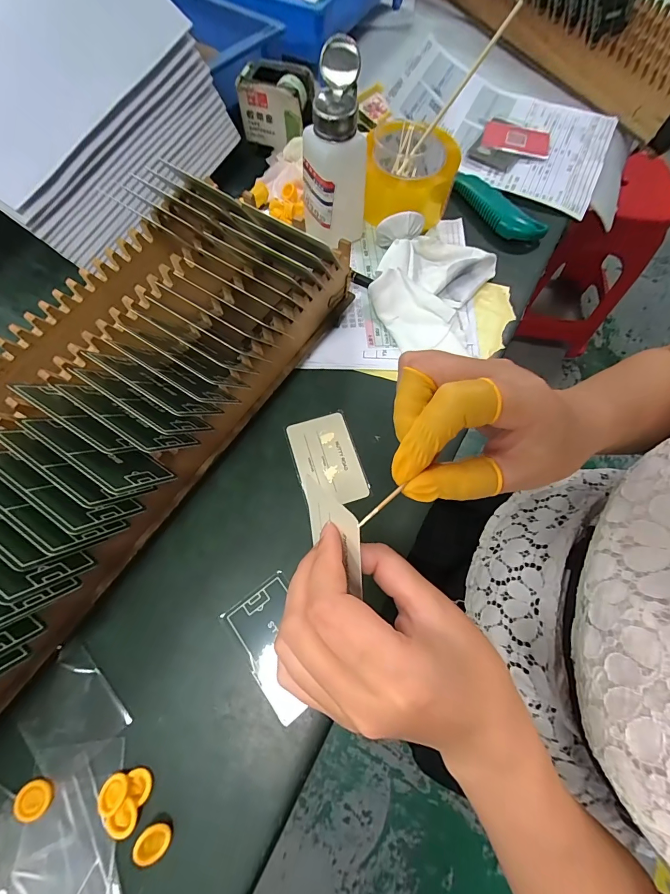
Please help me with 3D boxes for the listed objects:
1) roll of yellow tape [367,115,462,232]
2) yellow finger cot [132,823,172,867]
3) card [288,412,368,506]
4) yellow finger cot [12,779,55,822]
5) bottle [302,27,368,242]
[{"bbox_3d":[0.085,-0.304,0.416,0.094,0.075,0.094,15,69,4],"label":"roll of yellow tape"},{"bbox_3d":[-0.114,0.246,0.227,0.019,0.006,0.019,24,61,-18],"label":"yellow finger cot"},{"bbox_3d":[-0.008,0.011,0.328,0.053,0.004,0.084,-16,70,-7],"label":"card"},{"bbox_3d":[-0.196,0.229,0.236,0.022,0.006,0.021,-42,75,-16],"label":"yellow finger cot"},{"bbox_3d":[-0.002,-0.276,0.355,0.063,0.142,0.052,-36,74,-14],"label":"bottle"}]

